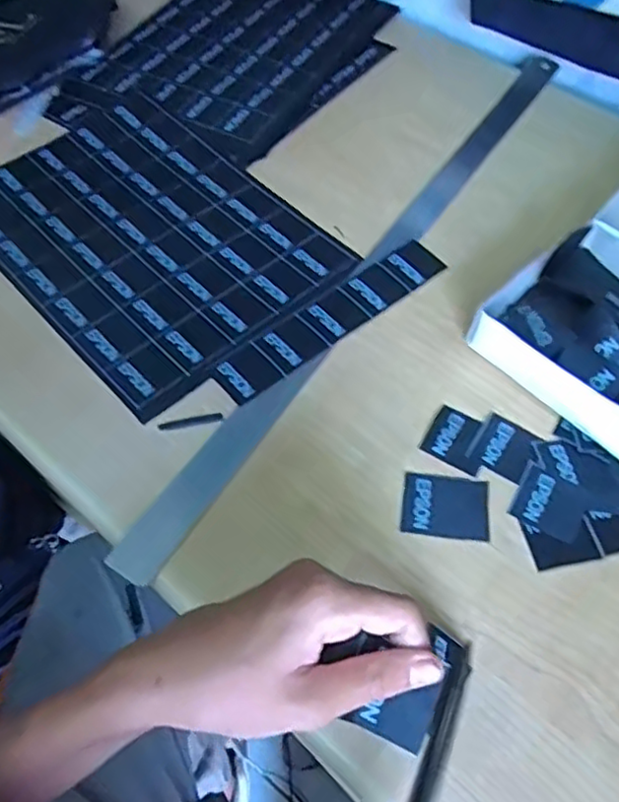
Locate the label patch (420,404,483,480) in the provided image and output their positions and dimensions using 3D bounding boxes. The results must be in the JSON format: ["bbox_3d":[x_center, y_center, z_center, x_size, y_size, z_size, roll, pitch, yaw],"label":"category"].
[{"bbox_3d":[0.095,0.024,0.411,0.038,0.004,0.039,26,63,16],"label":"label patch"}]

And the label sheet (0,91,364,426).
[{"bbox_3d":[-0.131,-0.135,0.515,0.204,0.011,0.290,-39,66,-20],"label":"label sheet"}]

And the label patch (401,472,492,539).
[{"bbox_3d":[0.081,0.061,0.384,0.050,0.004,0.038,6,59,5],"label":"label patch"}]

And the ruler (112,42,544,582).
[{"bbox_3d":[0.065,-0.117,0.506,0.028,0.005,0.617,32,62,12],"label":"ruler"}]

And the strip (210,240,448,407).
[{"bbox_3d":[0.018,-0.061,0.468,0.195,0.004,0.039,-35,67,-22],"label":"strip"}]

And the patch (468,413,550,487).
[{"bbox_3d":[0.124,0.030,0.410,0.035,0.004,0.040,29,64,17],"label":"patch"}]

